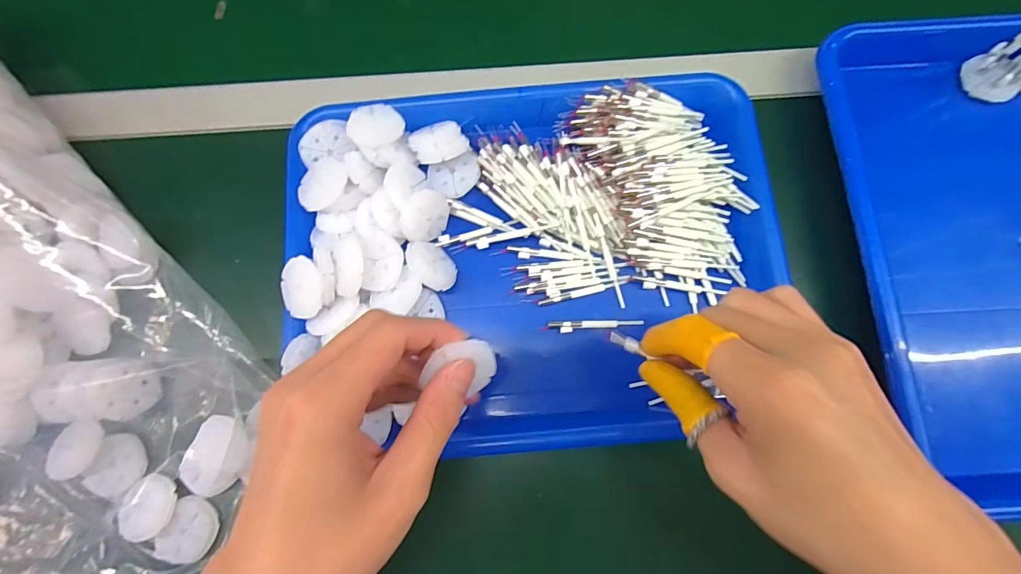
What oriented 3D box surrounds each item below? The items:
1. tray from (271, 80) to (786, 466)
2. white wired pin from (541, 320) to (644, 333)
[{"bbox_3d":[0.016,-0.021,0.300,0.323,0.037,0.247,-6,80,0],"label":"tray"},{"bbox_3d":[0.057,0.027,0.304,0.068,0.004,0.008,-2,77,0],"label":"white wired pin"}]

